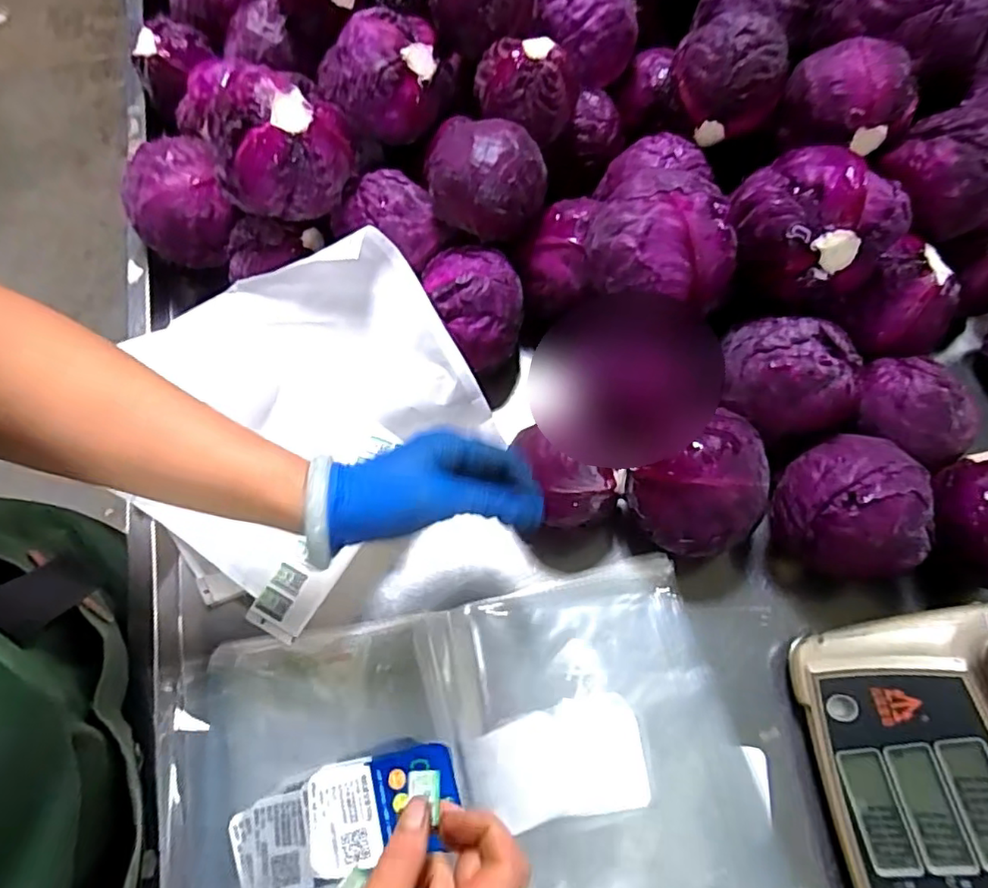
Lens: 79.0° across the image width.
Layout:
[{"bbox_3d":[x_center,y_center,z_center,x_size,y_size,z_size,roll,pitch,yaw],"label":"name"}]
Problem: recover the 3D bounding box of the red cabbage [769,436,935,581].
[{"bbox_3d":[0.267,0.049,0.456,0.102,0.094,0.089,24,69,11],"label":"red cabbage"}]

